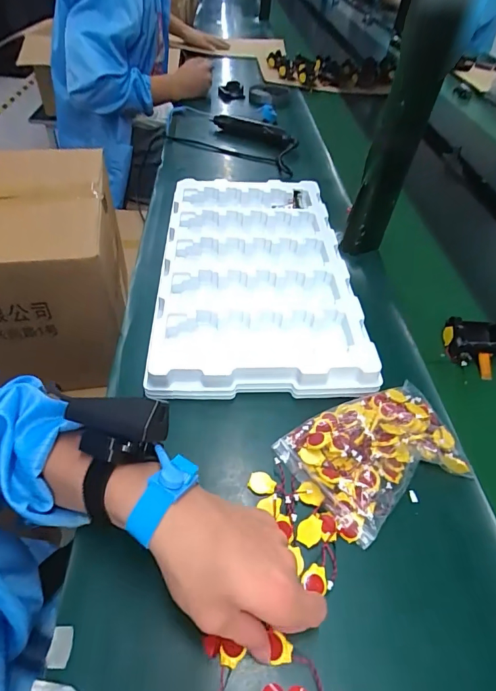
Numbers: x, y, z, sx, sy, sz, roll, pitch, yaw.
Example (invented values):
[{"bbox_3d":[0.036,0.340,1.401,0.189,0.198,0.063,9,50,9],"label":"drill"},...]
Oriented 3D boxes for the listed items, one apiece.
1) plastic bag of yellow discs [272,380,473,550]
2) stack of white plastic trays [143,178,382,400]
[{"bbox_3d":[0.123,0.099,0.377,0.157,0.036,0.111,-18,51,-20],"label":"plastic bag of yellow discs"},{"bbox_3d":[0.010,-0.113,0.563,0.248,0.044,0.433,1,47,-4],"label":"stack of white plastic trays"}]

